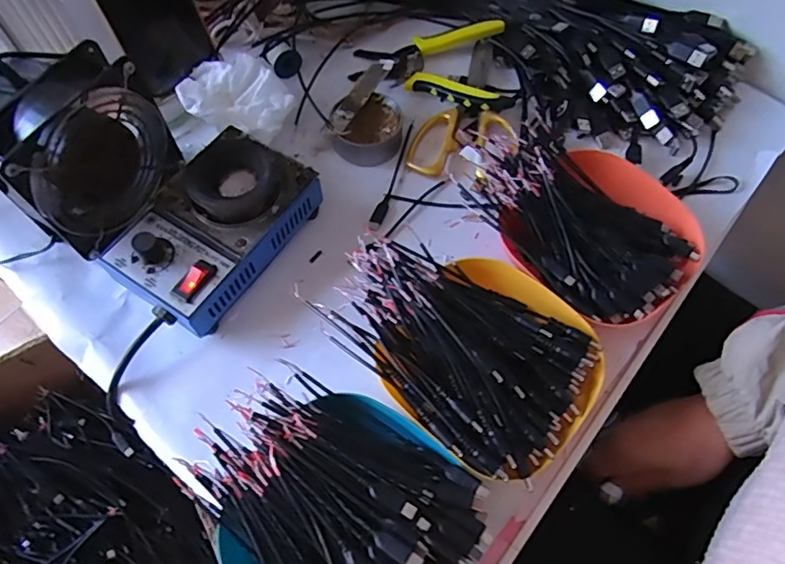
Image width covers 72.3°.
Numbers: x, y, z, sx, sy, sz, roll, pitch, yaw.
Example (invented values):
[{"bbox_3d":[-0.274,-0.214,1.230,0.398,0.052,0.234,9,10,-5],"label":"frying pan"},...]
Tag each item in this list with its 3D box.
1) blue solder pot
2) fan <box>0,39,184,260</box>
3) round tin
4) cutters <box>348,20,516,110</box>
[{"bbox_3d":[-0.136,-0.046,0.414,0.097,0.057,0.151,30,67,13],"label":"blue solder pot"},{"bbox_3d":[-0.229,-0.096,0.406,0.053,0.106,0.121,31,67,13],"label":"fan"},{"bbox_3d":[-0.022,-0.137,0.484,0.060,0.025,0.058,1,64,-1],"label":"round tin"},{"bbox_3d":[0.036,-0.211,0.514,0.149,0.016,0.108,4,64,1],"label":"cutters"}]

